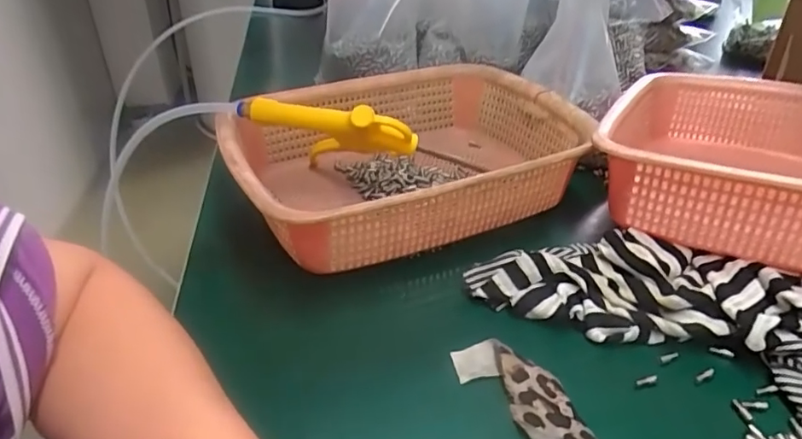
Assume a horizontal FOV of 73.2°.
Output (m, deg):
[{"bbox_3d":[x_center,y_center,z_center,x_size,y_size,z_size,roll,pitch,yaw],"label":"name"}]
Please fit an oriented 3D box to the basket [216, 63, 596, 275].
[{"bbox_3d":[0.002,-0.051,0.472,0.282,0.077,0.220,-12,35,-18],"label":"basket"}]

